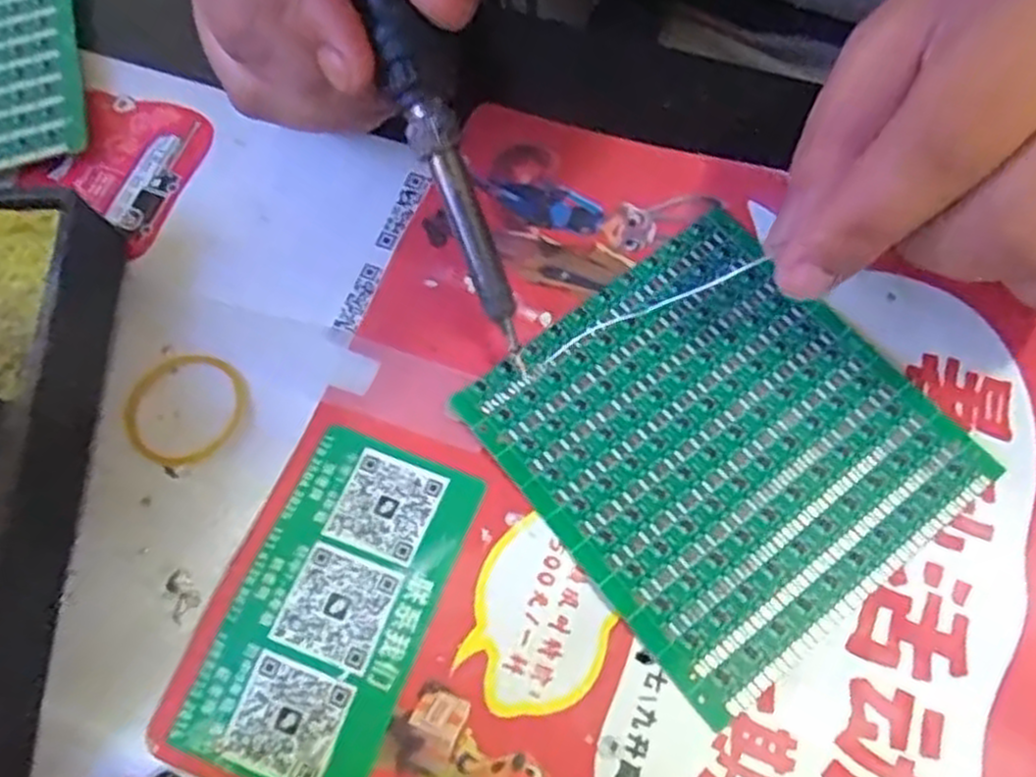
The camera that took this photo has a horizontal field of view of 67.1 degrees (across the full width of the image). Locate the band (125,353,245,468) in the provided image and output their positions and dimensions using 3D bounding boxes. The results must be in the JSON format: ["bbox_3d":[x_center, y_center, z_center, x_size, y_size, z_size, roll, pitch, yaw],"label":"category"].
[{"bbox_3d":[-0.089,0.004,0.207,0.032,0.004,0.031,-1,66,2],"label":"band"}]

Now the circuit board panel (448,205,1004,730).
[{"bbox_3d":[0.050,0.012,0.197,0.093,0.005,0.099,-36,70,-13],"label":"circuit board panel"}]

